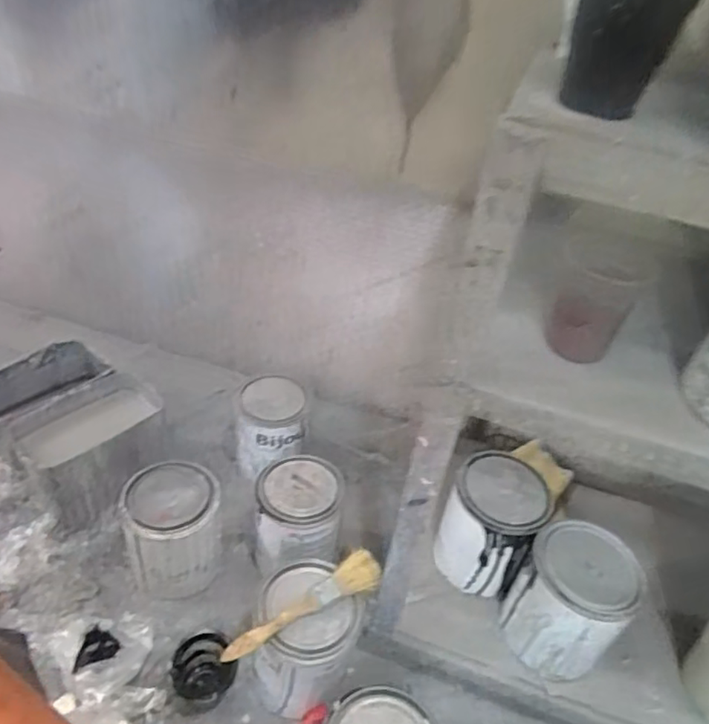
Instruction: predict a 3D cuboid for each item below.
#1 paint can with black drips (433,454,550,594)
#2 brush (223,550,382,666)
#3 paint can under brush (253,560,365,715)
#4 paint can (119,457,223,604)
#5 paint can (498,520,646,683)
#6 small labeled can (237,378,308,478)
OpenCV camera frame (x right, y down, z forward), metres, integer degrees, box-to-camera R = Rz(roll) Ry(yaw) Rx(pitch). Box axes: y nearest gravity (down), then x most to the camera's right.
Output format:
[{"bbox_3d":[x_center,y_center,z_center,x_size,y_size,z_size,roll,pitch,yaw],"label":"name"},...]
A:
[{"bbox_3d":[0.157,0.185,0.673,0.100,0.130,0.106,22,40,17],"label":"paint can with black drips"},{"bbox_3d":[-0.049,0.233,0.565,0.166,0.018,0.038,-18,45,-29],"label":"brush"},{"bbox_3d":[-0.049,0.294,0.617,0.095,0.143,0.101,5,38,-4],"label":"paint can under brush"},{"bbox_3d":[-0.215,0.201,0.708,0.103,0.133,0.107,4,39,-3],"label":"paint can"},{"bbox_3d":[0.220,0.252,0.612,0.102,0.143,0.105,5,38,-4],"label":"paint can"},{"bbox_3d":[-0.120,0.092,0.847,0.096,0.108,0.107,3,38,-6],"label":"small labeled can"}]

